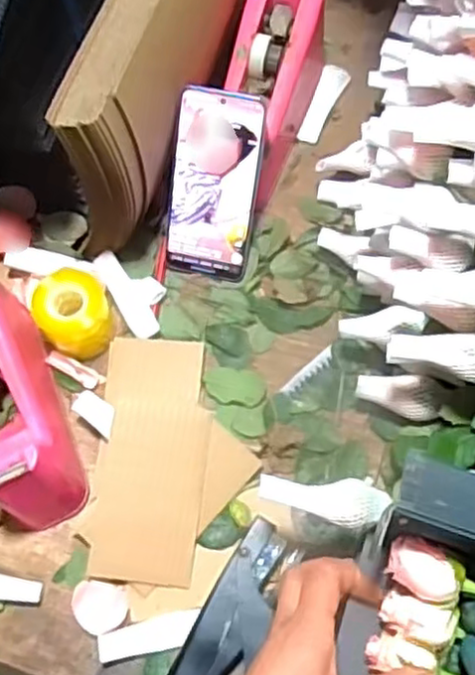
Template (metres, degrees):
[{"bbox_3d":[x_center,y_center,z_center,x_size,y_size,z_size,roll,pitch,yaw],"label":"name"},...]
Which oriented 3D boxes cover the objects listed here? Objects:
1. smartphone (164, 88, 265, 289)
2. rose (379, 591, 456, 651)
[{"bbox_3d":[-0.020,-0.129,0.621,0.074,0.160,0.009,11,24,7],"label":"smartphone"},{"bbox_3d":[0.110,0.173,0.436,0.041,0.025,0.024,17,69,9],"label":"rose"}]

